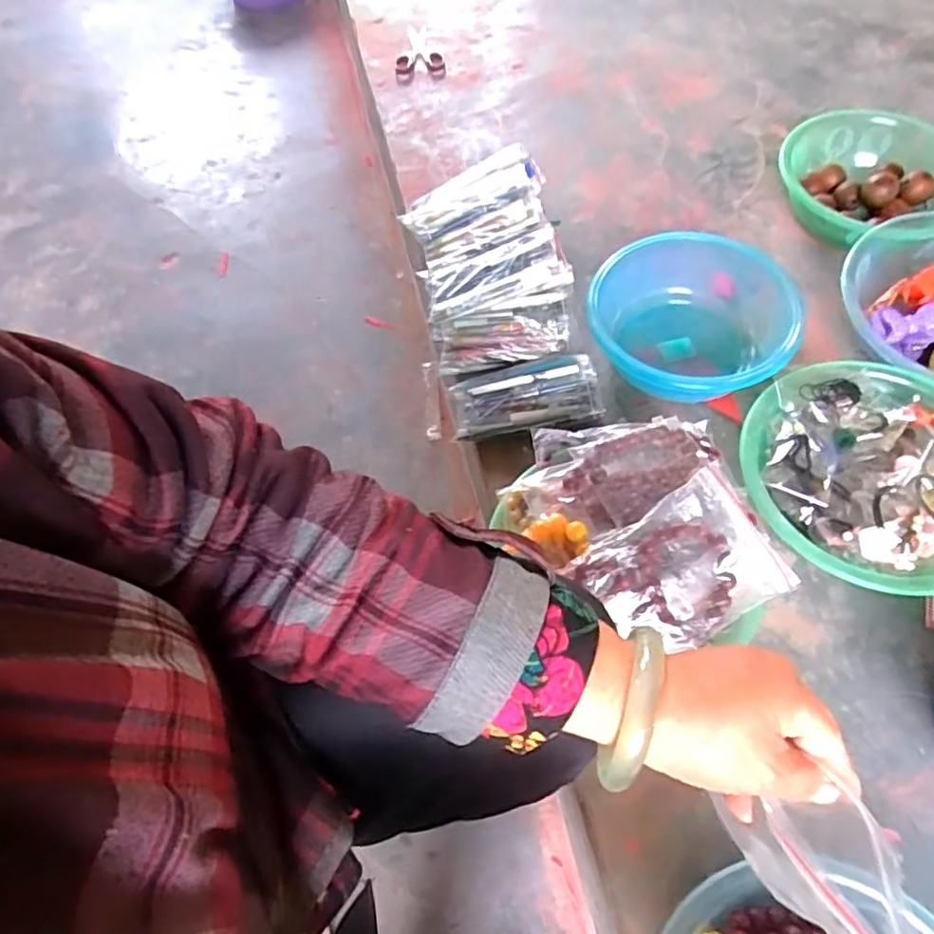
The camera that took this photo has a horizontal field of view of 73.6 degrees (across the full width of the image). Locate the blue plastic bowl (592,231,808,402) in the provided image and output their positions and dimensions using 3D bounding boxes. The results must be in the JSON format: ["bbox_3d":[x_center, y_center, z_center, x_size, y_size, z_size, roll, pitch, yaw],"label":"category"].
[{"bbox_3d":[0.245,-0.164,0.701,0.212,0.076,0.206,12,62,10],"label":"blue plastic bowl"}]

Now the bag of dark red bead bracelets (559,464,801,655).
[{"bbox_3d":[0.173,0.080,0.496,0.139,0.030,0.107,-33,86,-3],"label":"bag of dark red bead bracelets"}]

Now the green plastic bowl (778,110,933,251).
[{"bbox_3d":[0.518,-0.364,0.801,0.226,0.077,0.205,2,61,5],"label":"green plastic bowl"}]

